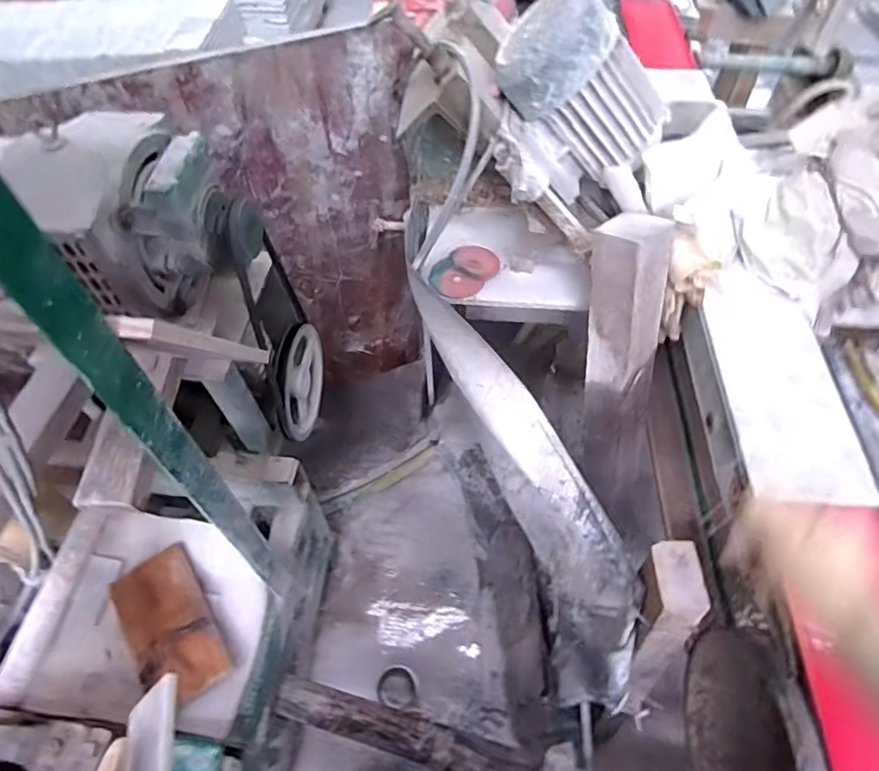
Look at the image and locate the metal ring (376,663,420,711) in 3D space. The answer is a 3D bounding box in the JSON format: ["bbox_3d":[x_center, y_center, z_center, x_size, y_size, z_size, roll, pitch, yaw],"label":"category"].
[{"bbox_3d":[-0.091,0.671,1.208,0.089,0.008,0.086,9,47,-10],"label":"metal ring"}]

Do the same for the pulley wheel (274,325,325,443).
[{"bbox_3d":[-0.258,-0.010,1.000,0.032,0.196,0.219,2,56,3],"label":"pulley wheel"}]

